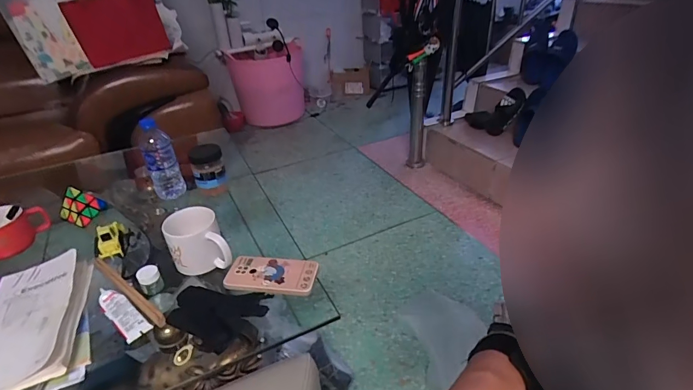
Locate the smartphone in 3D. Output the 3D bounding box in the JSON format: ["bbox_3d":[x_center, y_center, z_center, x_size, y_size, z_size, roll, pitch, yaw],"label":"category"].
[{"bbox_3d":[-0.135,0.142,0.696,0.161,0.016,0.081,4,33,11],"label":"smartphone"}]

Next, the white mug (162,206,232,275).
[{"bbox_3d":[-0.280,0.087,0.725,0.096,0.087,0.104,-20,36,-24],"label":"white mug"}]

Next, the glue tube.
[{"bbox_3d":[-0.373,0.193,0.644,0.133,0.024,0.037,22,40,34],"label":"glue tube"}]

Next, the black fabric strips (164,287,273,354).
[{"bbox_3d":[-0.201,0.182,0.599,0.151,0.028,0.103,-4,32,-1],"label":"black fabric strips"}]

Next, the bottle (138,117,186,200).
[{"bbox_3d":[-0.456,-0.091,0.954,0.073,0.204,0.080,-20,36,-24],"label":"bottle"}]

